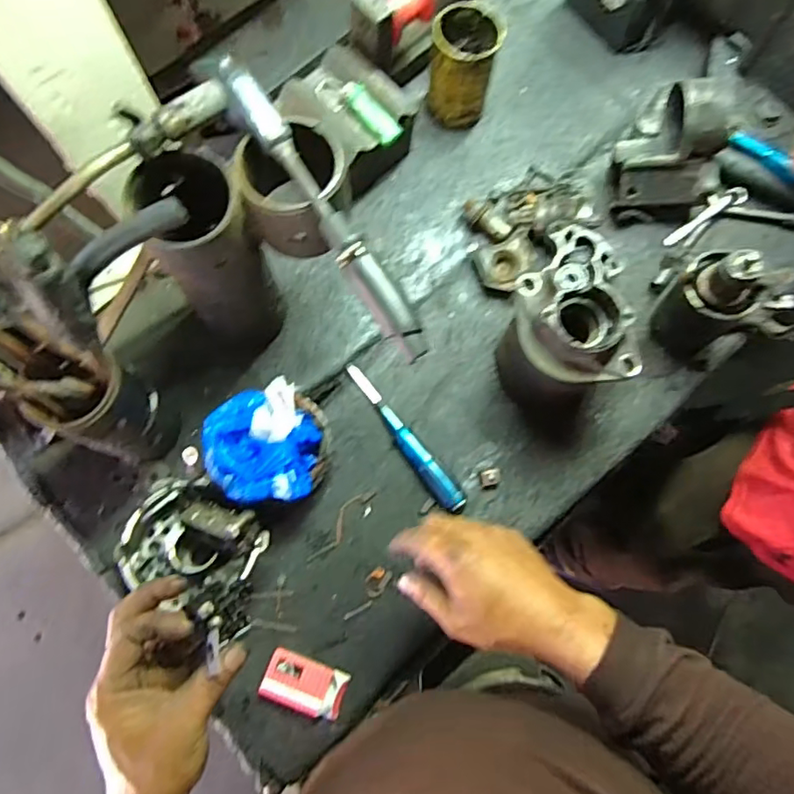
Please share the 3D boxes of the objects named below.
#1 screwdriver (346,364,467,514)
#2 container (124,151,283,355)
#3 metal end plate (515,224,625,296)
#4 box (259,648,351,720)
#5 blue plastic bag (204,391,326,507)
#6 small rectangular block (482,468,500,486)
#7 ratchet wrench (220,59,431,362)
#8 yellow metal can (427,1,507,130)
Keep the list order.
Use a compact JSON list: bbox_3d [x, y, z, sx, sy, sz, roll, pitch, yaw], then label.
[{"bbox_3d":[0.004,0.045,0.640,0.029,0.023,0.200,-39,79,-9],"label":"screwdriver"},{"bbox_3d":[-0.164,-0.126,0.552,0.077,0.227,0.090,-22,77,-5],"label":"container"},{"bbox_3d":[0.155,-0.125,0.535,0.092,0.013,0.056,-16,97,16],"label":"metal end plate"},{"bbox_3d":[-0.092,0.289,0.579,0.080,0.021,0.046,20,77,5],"label":"box"},{"bbox_3d":[-0.132,0.048,0.570,0.105,0.044,0.110,-8,76,-2],"label":"blue plastic bag"},{"bbox_3d":[0.103,0.088,0.636,0.021,0.010,0.018,-6,76,-2],"label":"small rectangular block"},{"bbox_3d":[-0.059,-0.149,0.441,0.028,0.029,0.277,-32,78,-8],"label":"ratchet wrench"},{"bbox_3d":[0.079,-0.386,0.680,0.076,0.108,0.078,0,76,0],"label":"yellow metal can"}]

